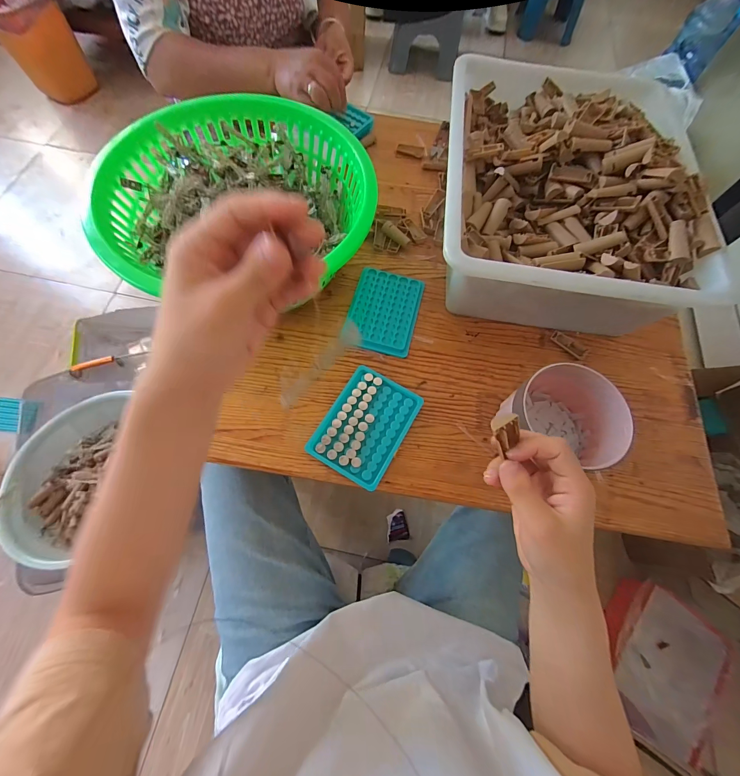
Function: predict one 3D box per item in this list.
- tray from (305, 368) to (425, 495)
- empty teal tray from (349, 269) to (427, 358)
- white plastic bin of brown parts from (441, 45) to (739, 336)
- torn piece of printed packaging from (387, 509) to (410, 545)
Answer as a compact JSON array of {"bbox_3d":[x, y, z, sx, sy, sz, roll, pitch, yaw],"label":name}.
[{"bbox_3d":[-0.004,0.045,0.402,0.096,0.012,0.131,29,70,9],"label":"tray"},{"bbox_3d":[0.022,-0.109,0.465,0.093,0.013,0.128,14,69,3],"label":"empty teal tray"},{"bbox_3d":[0.257,-0.273,0.467,0.312,0.152,0.408,8,68,1],"label":"white plastic bin of brown parts"},{"bbox_3d":[0.071,0.361,0.859,0.056,0.006,0.076,-6,69,-5],"label":"torn piece of printed packaging"}]

